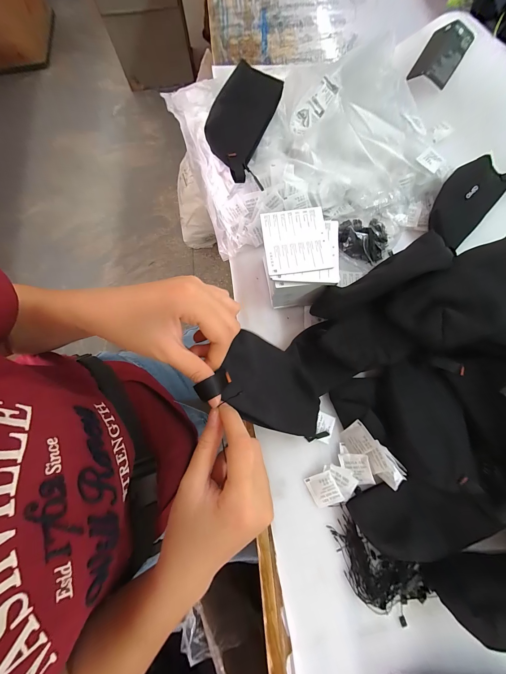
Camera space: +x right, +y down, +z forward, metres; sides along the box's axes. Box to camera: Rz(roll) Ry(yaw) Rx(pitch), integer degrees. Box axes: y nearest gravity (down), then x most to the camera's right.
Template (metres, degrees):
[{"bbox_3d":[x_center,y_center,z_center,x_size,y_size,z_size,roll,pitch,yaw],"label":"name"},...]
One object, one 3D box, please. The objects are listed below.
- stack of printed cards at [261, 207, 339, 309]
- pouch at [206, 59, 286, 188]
[{"bbox_3d":[0.070,-0.117,0.404,0.105,0.083,0.120,-2,76,1],"label":"stack of printed cards"},{"bbox_3d":[-0.017,-0.358,0.432,0.098,0.037,0.213,9,77,4],"label":"pouch"}]

